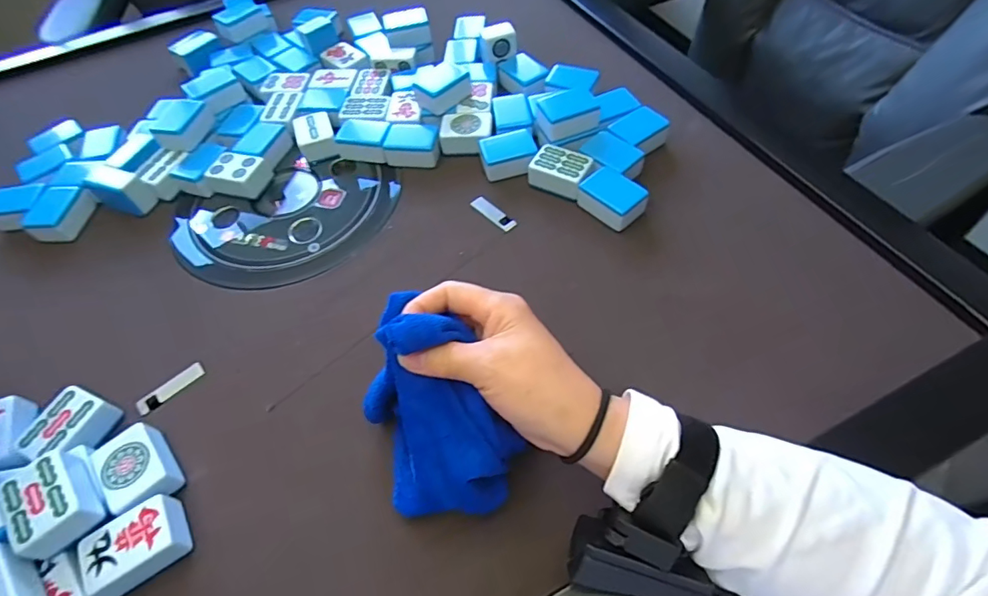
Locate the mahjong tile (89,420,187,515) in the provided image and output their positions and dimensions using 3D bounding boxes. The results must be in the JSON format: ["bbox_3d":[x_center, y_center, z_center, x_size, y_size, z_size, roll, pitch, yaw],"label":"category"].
[{"bbox_3d":[-0.248,0.119,0.343,0.038,0.025,0.057,-39,62,-19],"label":"mahjong tile"}]

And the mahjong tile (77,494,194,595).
[{"bbox_3d":[-0.228,0.158,0.315,0.053,0.023,0.040,-31,60,-14],"label":"mahjong tile"}]

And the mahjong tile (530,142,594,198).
[{"bbox_3d":[0.064,-0.122,0.470,0.051,0.021,0.041,25,62,19],"label":"mahjong tile"}]

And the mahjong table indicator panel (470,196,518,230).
[{"bbox_3d":[-0.001,-0.080,0.471,0.016,0.004,0.051,-41,63,-20],"label":"mahjong table indicator panel"}]

